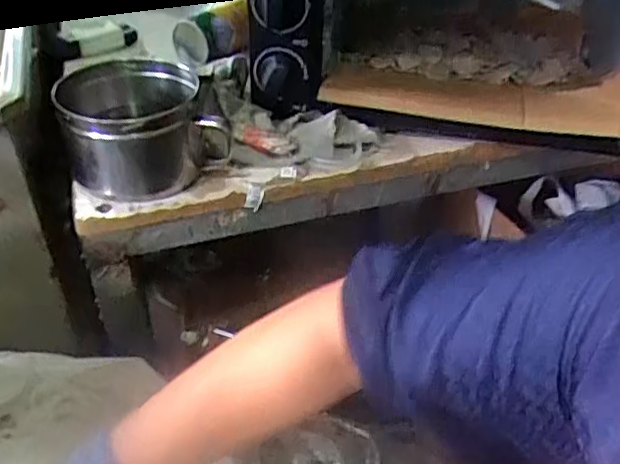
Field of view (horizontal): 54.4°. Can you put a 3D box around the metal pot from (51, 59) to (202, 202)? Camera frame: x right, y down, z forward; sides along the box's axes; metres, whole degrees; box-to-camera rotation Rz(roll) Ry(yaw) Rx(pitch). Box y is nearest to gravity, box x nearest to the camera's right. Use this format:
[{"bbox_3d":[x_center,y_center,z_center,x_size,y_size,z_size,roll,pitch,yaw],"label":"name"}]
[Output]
[{"bbox_3d":[-0.171,-0.098,0.593,0.124,0.116,0.107,-11,41,-10],"label":"metal pot"}]

